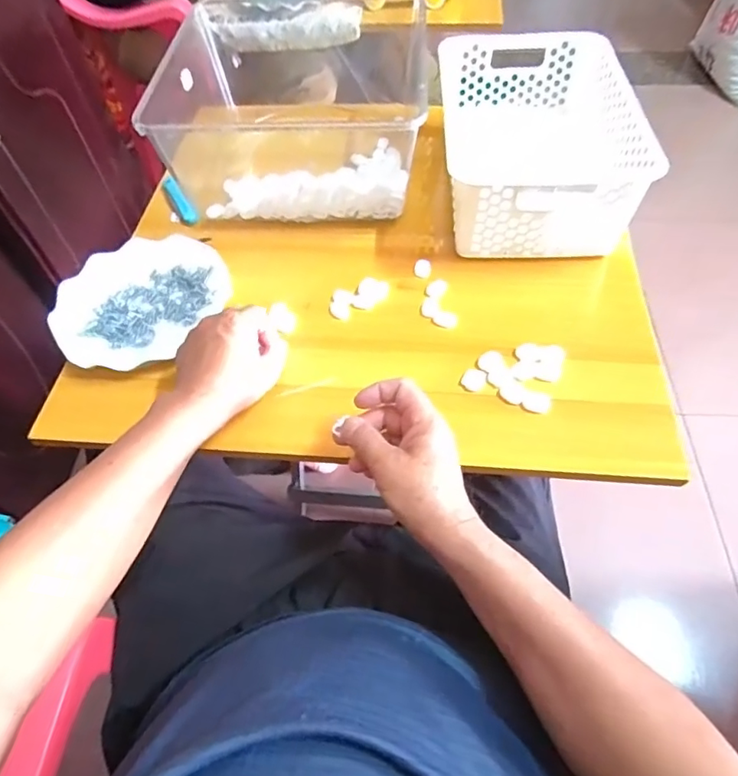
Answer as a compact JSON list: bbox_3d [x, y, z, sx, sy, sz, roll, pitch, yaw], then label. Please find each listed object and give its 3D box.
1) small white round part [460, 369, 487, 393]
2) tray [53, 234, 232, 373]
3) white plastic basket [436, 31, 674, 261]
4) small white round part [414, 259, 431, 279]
[{"bbox_3d":[0.102,-0.008,0.513,0.022,0.004,0.026,21,59,17],"label":"small white round part"},{"bbox_3d":[-0.248,-0.100,0.584,0.181,0.024,0.163,-29,59,-16],"label":"tray"},{"bbox_3d":[0.200,-0.290,0.636,0.198,0.114,0.310,1,55,4],"label":"white plastic basket"},{"bbox_3d":[0.060,-0.135,0.598,0.018,0.010,0.018,-1,55,2],"label":"small white round part"}]

